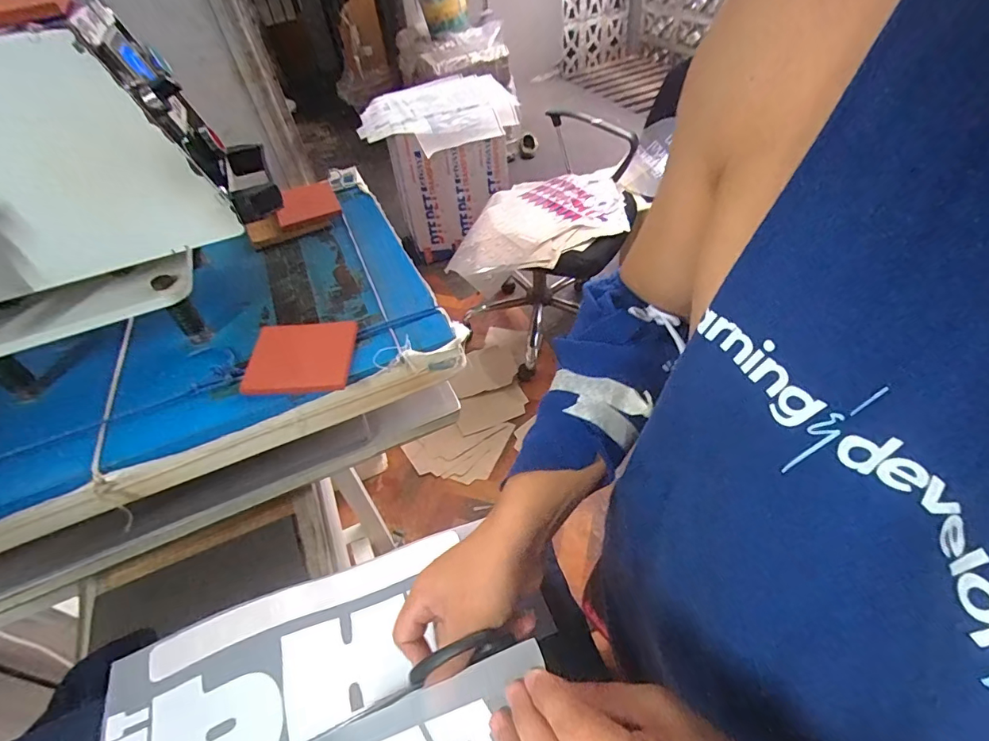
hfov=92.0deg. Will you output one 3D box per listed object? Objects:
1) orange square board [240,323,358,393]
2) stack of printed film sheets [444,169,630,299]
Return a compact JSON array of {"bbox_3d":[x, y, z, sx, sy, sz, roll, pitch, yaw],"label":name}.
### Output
[{"bbox_3d":[-0.174,-0.015,0.431,0.090,0.011,0.078,-1,51,-3],"label":"orange square board"},{"bbox_3d":[0.170,-0.485,1.544,0.709,0.086,0.426,-33,51,-22],"label":"stack of printed film sheets"}]

